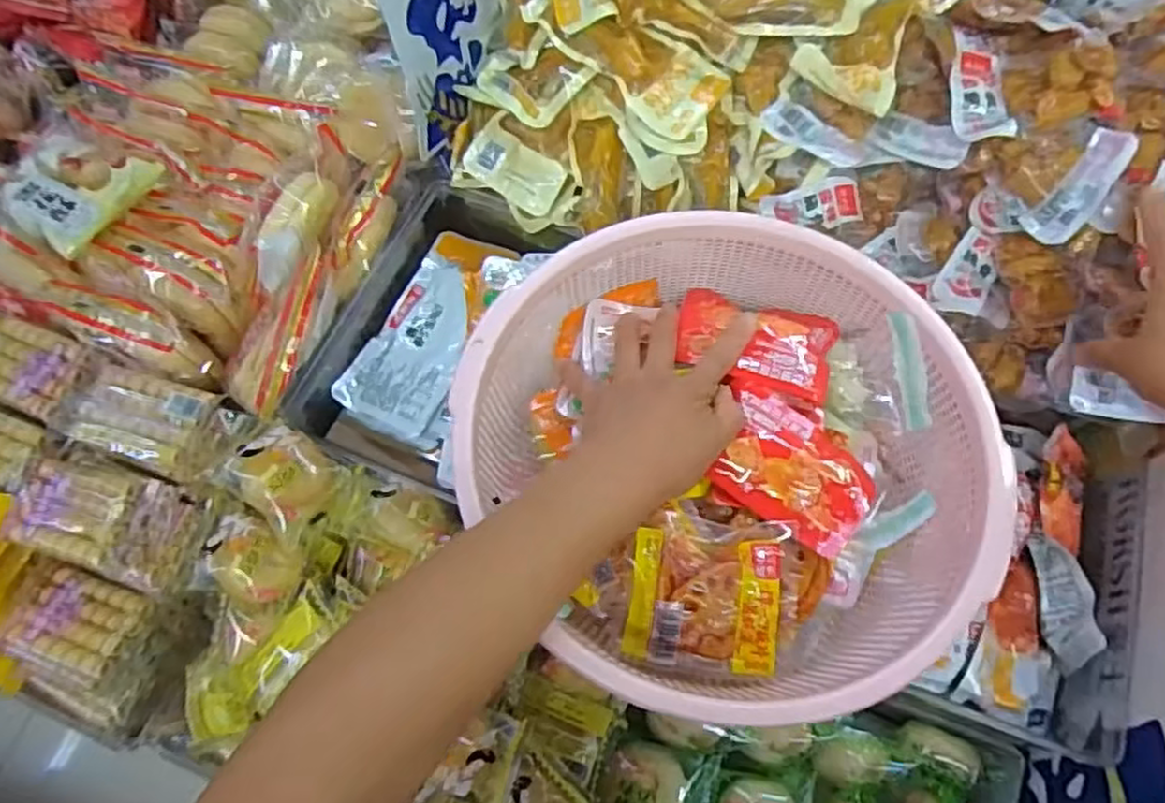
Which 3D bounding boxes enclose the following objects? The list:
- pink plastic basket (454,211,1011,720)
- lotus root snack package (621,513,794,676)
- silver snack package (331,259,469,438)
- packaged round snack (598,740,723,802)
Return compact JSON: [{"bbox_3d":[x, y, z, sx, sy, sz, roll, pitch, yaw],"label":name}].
[{"bbox_3d":[0.084,0.025,0.473,0.296,0.119,0.320,0,68,0],"label":"pink plastic basket"},{"bbox_3d":[0.073,0.112,0.428,0.089,0.028,0.083,7,68,2],"label":"lotus root snack package"},{"bbox_3d":[-0.135,-0.049,0.595,0.079,0.019,0.151,20,69,8],"label":"silver snack package"},{"bbox_3d":[0.052,0.281,0.524,0.079,0.026,0.065,15,69,6],"label":"packaged round snack"}]

